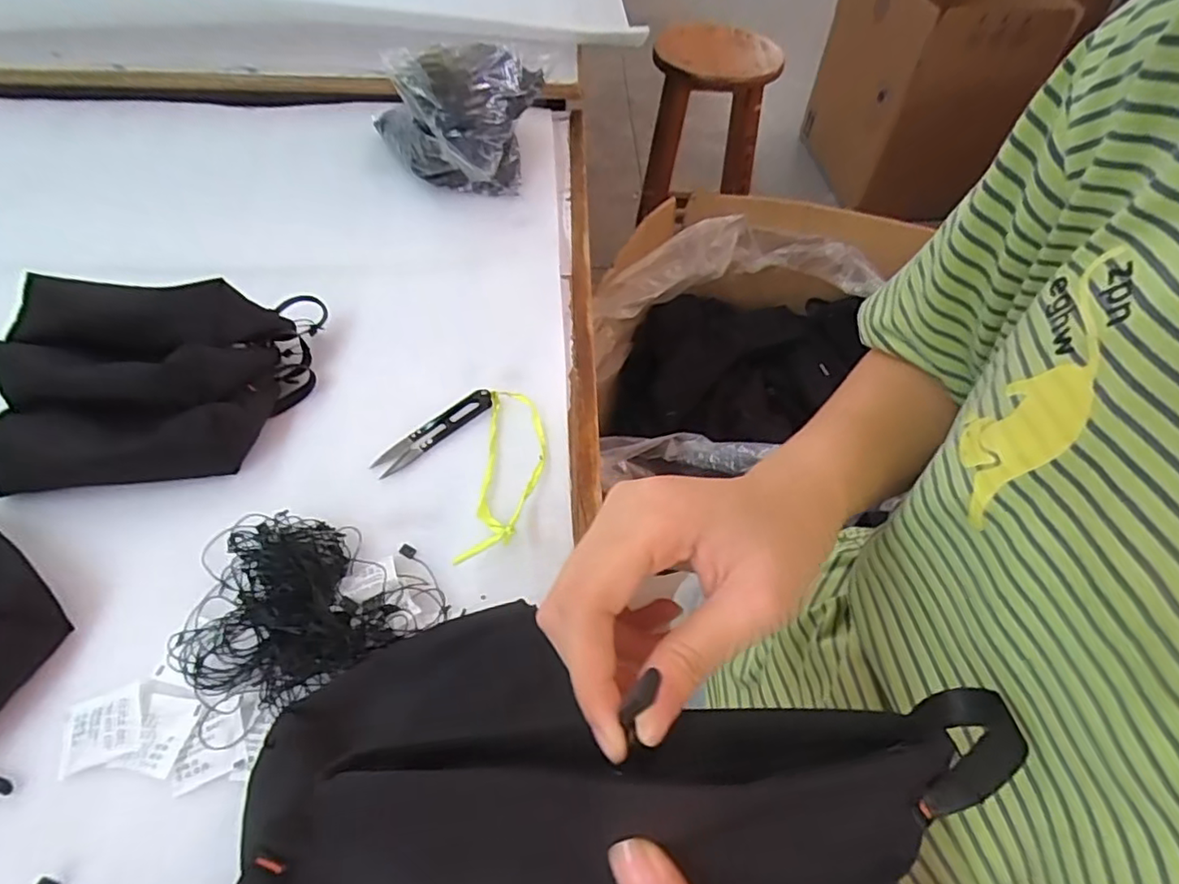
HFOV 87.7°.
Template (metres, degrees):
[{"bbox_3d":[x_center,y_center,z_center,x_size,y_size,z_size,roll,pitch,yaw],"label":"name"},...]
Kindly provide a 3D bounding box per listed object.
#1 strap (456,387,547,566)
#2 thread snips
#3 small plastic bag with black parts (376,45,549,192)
[{"bbox_3d":[-0.056,0.022,0.433,0.049,0.018,0.145,4,53,1],"label":"strap"},{"bbox_3d":[-0.115,-0.009,0.457,0.100,0.011,0.020,-36,62,-25],"label":"thread snips"},{"bbox_3d":[-0.137,-0.329,0.631,0.176,0.121,0.126,-4,53,-5],"label":"small plastic bag with black parts"}]

